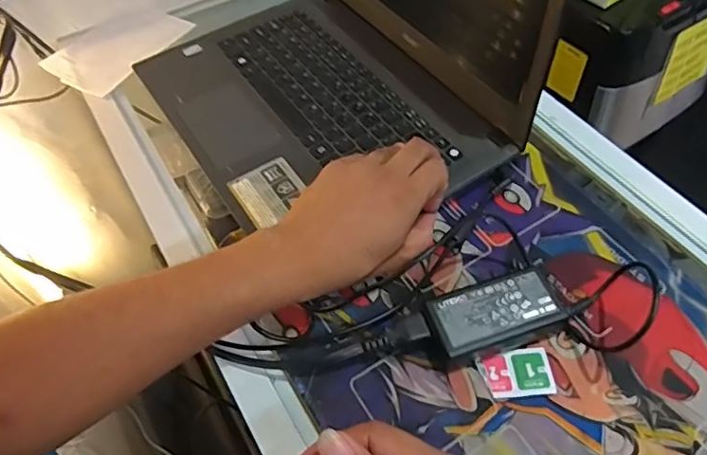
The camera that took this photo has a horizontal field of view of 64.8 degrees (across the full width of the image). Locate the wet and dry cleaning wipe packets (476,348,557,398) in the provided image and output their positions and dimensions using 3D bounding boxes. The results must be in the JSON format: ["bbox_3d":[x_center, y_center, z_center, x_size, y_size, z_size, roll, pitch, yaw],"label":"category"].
[{"bbox_3d":[0.114,0.102,0.390,0.048,0.004,0.034,-4,54,-1],"label":"wet and dry cleaning wipe packets"}]

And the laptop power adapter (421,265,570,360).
[{"bbox_3d":[0.101,0.066,0.404,0.091,0.027,0.047,-16,55,-9],"label":"laptop power adapter"}]

